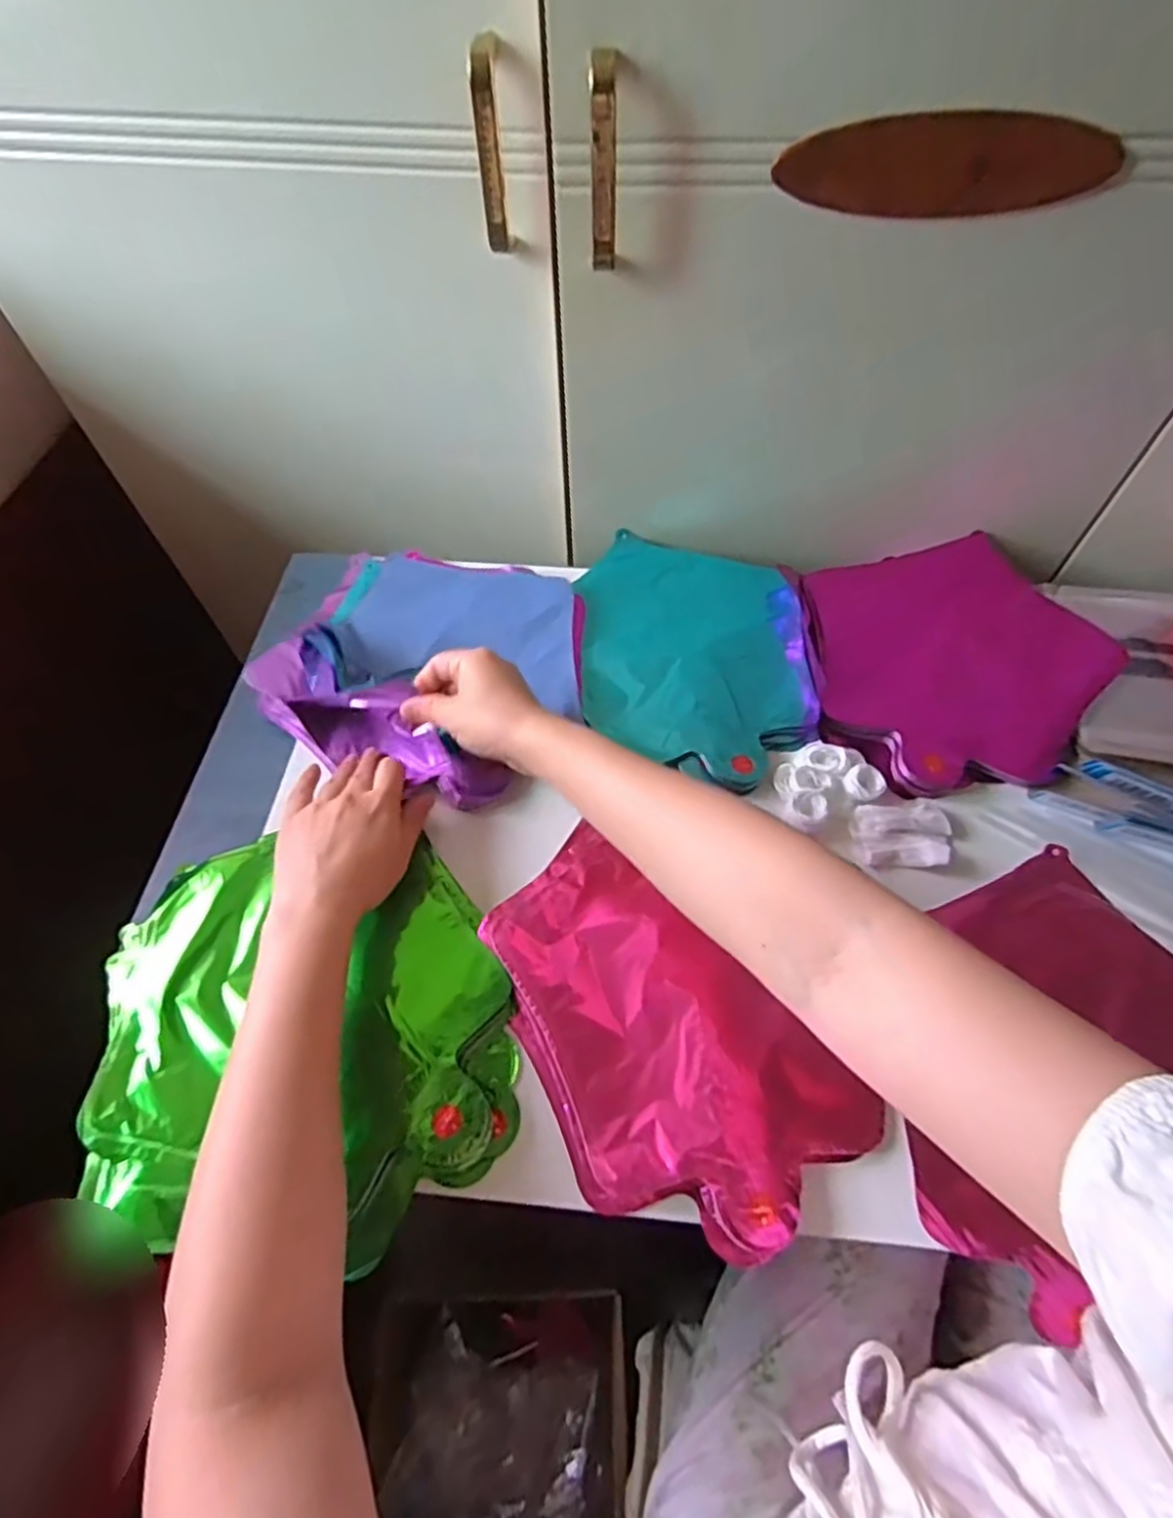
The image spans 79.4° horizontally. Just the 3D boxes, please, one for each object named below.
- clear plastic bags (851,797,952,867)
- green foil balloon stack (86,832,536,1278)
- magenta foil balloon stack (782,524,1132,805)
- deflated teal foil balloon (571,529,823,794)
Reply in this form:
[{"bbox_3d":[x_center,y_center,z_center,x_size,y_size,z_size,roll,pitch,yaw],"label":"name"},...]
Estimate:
[{"bbox_3d":[0.213,0.048,0.474,0.063,0.013,0.049,0,57,3],"label":"clear plastic bags"},{"bbox_3d":[-0.173,0.160,0.429,0.263,0.027,0.219,2,57,4],"label":"green foil balloon stack"},{"bbox_3d":[0.288,-0.089,0.557,0.230,0.027,0.236,-9,57,-3],"label":"magenta foil balloon stack"},{"bbox_3d":[0.087,-0.086,0.556,0.178,0.011,0.238,0,57,3],"label":"deflated teal foil balloon"}]

